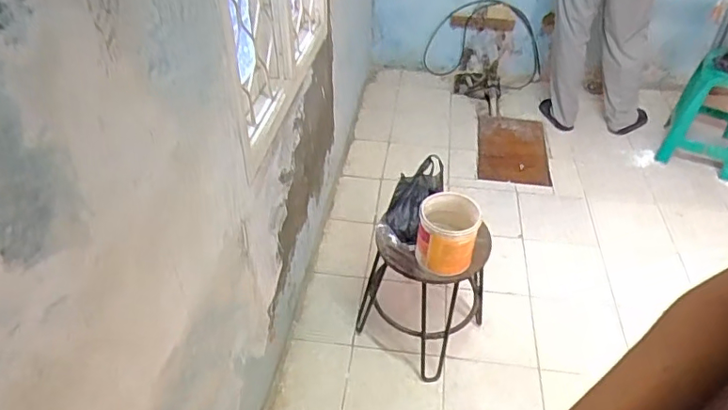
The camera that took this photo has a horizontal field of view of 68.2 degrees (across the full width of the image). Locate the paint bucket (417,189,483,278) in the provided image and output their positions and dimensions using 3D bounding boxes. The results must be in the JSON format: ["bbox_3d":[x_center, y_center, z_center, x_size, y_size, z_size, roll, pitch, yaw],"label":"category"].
[{"bbox_3d":[0.218,0.072,1.405,0.149,0.167,0.141,1,40,0],"label":"paint bucket"}]

